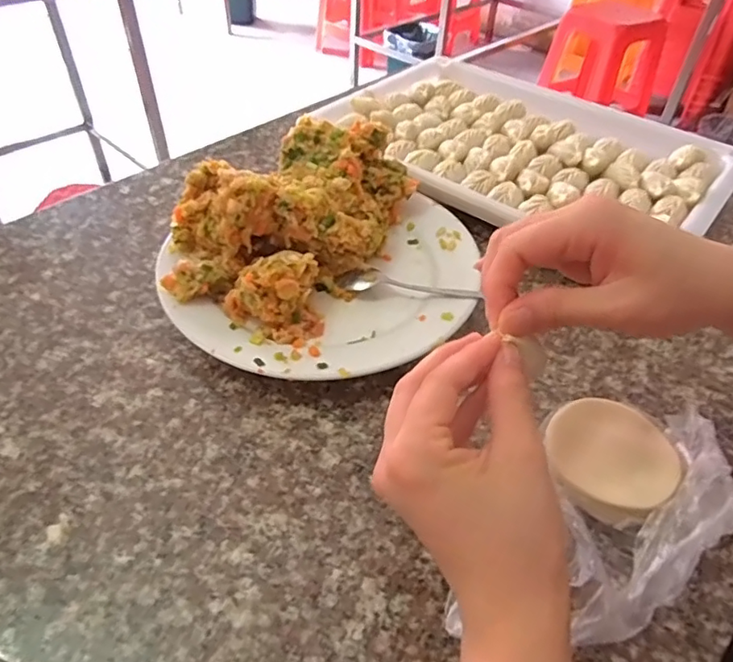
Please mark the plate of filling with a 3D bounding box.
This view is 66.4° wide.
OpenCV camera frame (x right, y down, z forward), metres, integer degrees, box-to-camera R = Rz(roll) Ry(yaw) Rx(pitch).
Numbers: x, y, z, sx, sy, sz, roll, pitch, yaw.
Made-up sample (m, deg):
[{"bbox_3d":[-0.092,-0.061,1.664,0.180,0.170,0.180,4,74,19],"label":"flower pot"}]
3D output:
[{"bbox_3d":[-0.025,-0.067,0.419,0.238,0.081,0.205,-24,51,-25],"label":"plate of filling"}]

